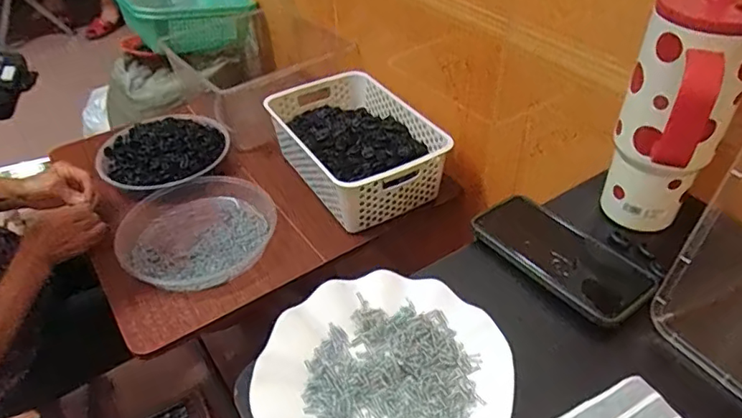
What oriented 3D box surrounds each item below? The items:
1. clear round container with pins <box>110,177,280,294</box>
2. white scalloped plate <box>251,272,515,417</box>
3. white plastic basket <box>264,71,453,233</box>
[{"bbox_3d":[-0.268,0.032,0.838,0.233,0.037,0.227,-2,42,2],"label":"clear round container with pins"},{"bbox_3d":[0.010,0.124,0.397,0.176,0.022,0.176,-2,42,2],"label":"white scalloped plate"},{"bbox_3d":[-0.024,-0.112,0.914,0.210,0.096,0.298,-23,45,-19],"label":"white plastic basket"}]

